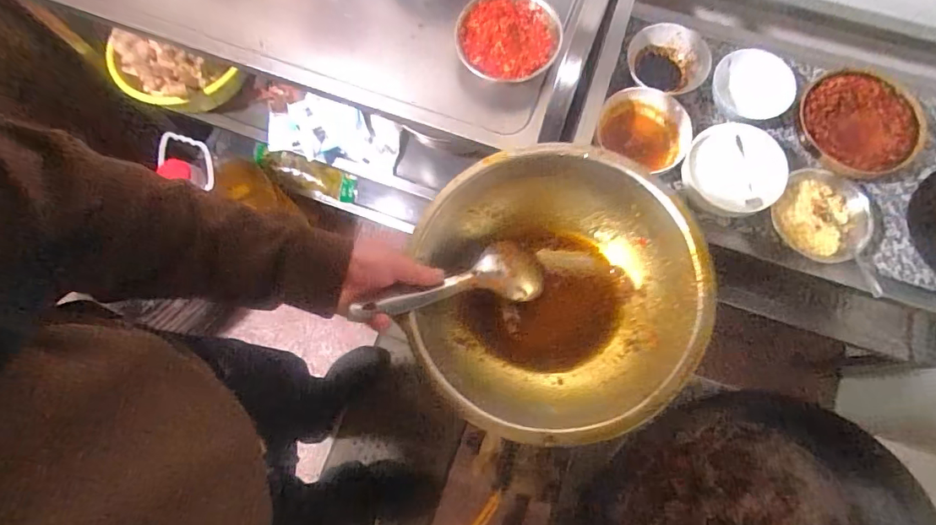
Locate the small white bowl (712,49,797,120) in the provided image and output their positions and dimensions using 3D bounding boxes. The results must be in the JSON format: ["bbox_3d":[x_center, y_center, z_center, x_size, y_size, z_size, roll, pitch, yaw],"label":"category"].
[{"bbox_3d":[0.451,-0.281,0.787,0.099,0.051,0.123,-28,76,-6],"label":"small white bowl"}]

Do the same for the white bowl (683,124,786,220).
[{"bbox_3d":[0.405,-0.140,0.762,0.136,0.055,0.136,0,75,2],"label":"white bowl"}]

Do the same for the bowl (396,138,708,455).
[{"bbox_3d":[0.087,0.030,0.532,0.269,0.102,0.293,0,75,2],"label":"bowl"}]

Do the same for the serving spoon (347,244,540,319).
[{"bbox_3d":[-0.014,0.024,0.540,0.210,0.032,0.068,-13,75,-17],"label":"serving spoon"}]

